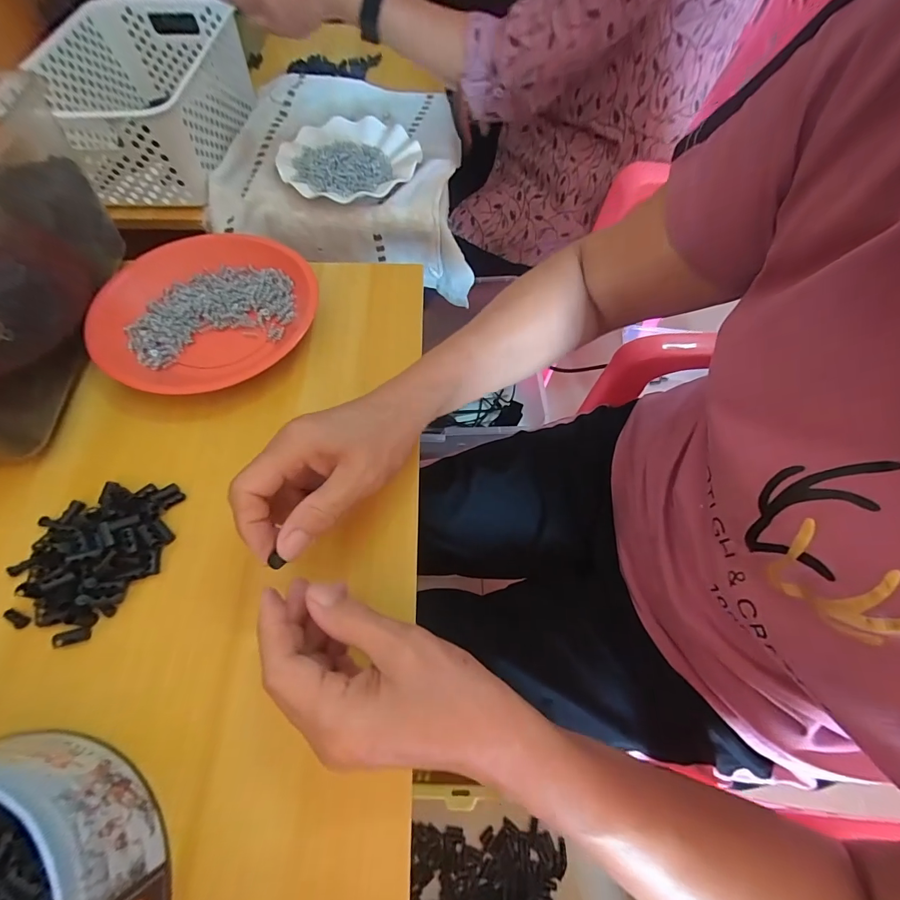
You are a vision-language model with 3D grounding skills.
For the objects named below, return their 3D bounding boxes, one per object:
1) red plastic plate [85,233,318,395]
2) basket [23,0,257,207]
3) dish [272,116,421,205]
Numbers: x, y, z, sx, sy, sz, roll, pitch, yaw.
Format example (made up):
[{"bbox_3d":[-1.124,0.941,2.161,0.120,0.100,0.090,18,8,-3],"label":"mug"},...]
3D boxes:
[{"bbox_3d":[-0.232,-0.133,0.390,0.190,0.026,0.190,0,64,-1],"label":"red plastic plate"},{"bbox_3d":[-0.405,-0.471,0.543,0.204,0.105,0.307,1,64,0],"label":"basket"},{"bbox_3d":[-0.136,-0.394,0.548,0.180,0.033,0.177,0,64,-1],"label":"dish"}]

